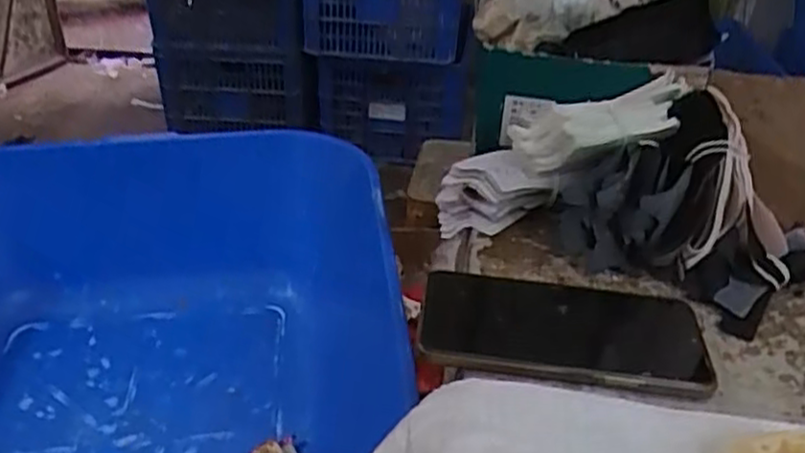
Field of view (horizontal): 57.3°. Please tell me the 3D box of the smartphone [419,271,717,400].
[{"bbox_3d":[0.094,0.058,0.431,0.162,0.015,0.089,5,32,4],"label":"smartphone"}]

